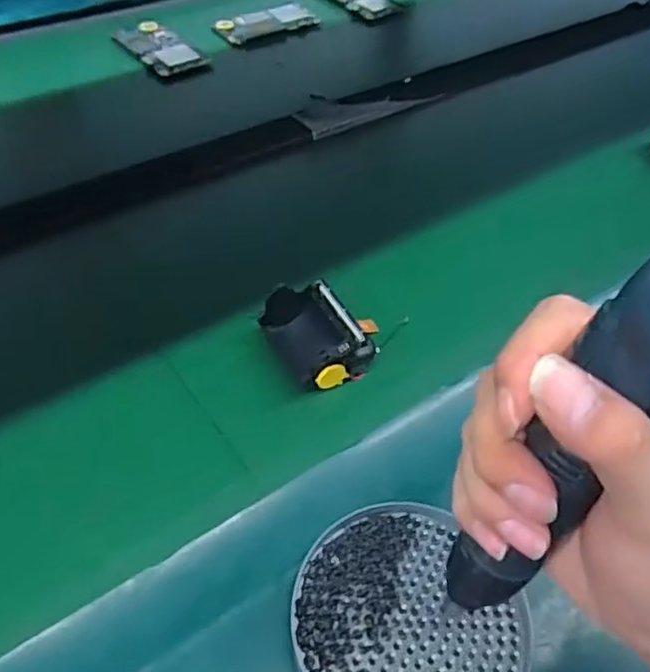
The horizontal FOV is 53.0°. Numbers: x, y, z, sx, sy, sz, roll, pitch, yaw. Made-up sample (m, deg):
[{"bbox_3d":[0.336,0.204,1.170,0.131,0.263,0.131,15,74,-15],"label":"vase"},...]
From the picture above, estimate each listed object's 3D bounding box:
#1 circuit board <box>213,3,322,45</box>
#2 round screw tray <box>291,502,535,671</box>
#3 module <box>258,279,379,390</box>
[{"bbox_3d":[-0.070,-0.383,0.793,0.128,0.014,0.051,-26,60,-21],"label":"circuit board"},{"bbox_3d":[0.039,0.140,0.319,0.105,0.005,0.113,3,47,-3],"label":"round screw tray"},{"bbox_3d":[-0.005,-0.005,0.436,0.057,0.033,0.071,-21,52,-23],"label":"module"}]

